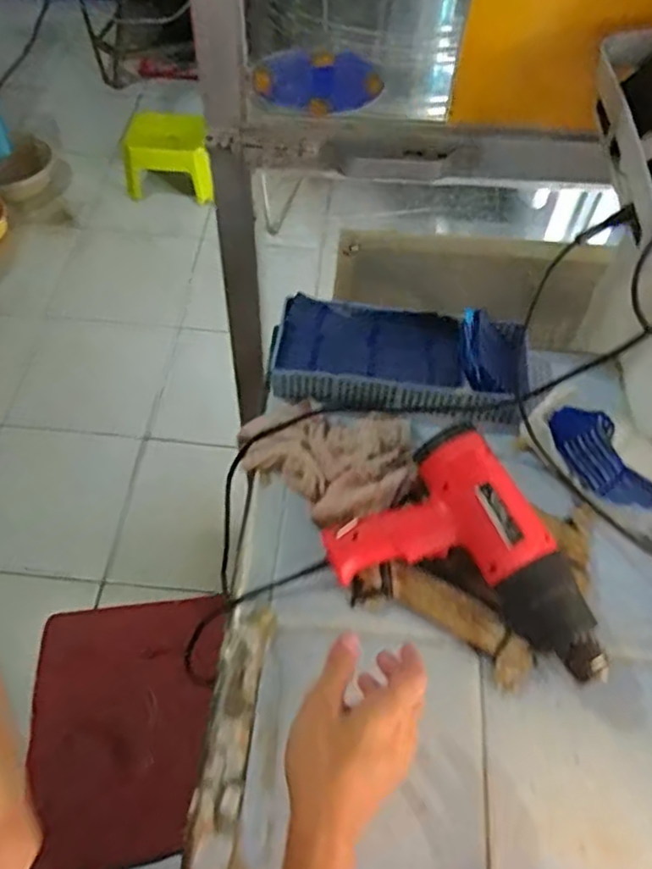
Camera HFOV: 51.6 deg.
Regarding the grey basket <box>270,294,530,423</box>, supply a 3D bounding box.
[{"bbox_3d":[0.083,-0.089,0.781,0.286,0.056,0.142,8,57,3],"label":"grey basket"}]

